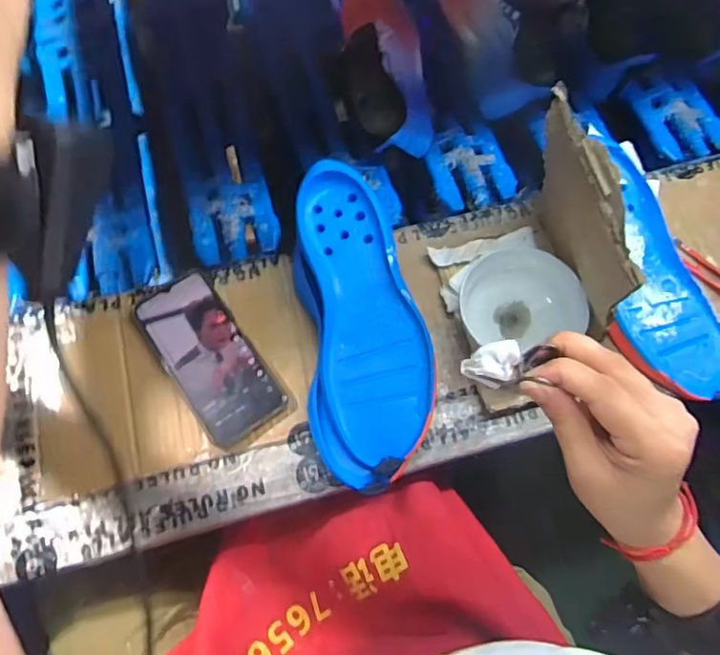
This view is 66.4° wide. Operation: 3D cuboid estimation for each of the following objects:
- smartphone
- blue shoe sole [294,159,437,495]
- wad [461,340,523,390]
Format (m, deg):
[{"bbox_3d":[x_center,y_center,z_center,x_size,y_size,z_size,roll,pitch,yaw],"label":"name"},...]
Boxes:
[{"bbox_3d":[-0.139,0.028,0.513,0.076,0.017,0.169,-34,74,-12],"label":"smartphone"},{"bbox_3d":[0.001,-0.006,0.479,0.104,0.033,0.273,-8,83,-4],"label":"blue shoe sole"},{"bbox_3d":[0.078,0.022,0.323,0.029,0.025,0.023,-13,71,-5],"label":"wad"}]

